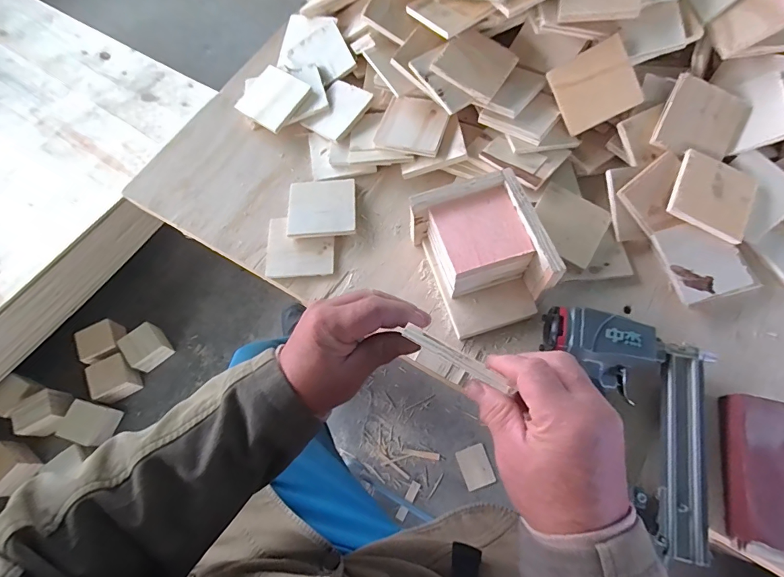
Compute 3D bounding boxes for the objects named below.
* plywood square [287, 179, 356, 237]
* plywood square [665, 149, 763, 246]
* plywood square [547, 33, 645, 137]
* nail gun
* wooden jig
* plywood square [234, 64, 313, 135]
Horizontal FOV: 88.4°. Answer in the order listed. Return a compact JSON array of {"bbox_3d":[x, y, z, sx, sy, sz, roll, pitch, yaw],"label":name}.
[{"bbox_3d":[-0.100,-0.119,0.578,0.093,0.009,0.103,-3,58,0],"label":"plywood square"},{"bbox_3d":[0.404,-0.114,0.503,0.101,0.011,0.095,26,80,2],"label":"plywood square"},{"bbox_3d":[0.271,-0.273,0.543,0.094,0.006,0.096,-23,84,21],"label":"plywood square"},{"bbox_3d":[0.244,0.141,0.417,0.195,0.057,0.206,16,68,10],"label":"nail gun"},{"bbox_3d":[0.107,-0.039,0.487,0.122,0.098,0.156,-17,67,-5],"label":"wooden jig"},{"bbox_3d":[-0.194,-0.306,0.646,0.105,0.010,0.091,36,90,19],"label":"plywood square"}]

